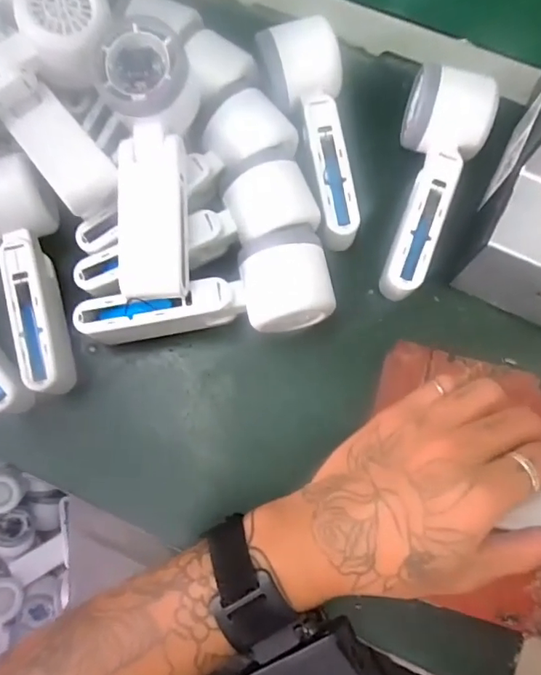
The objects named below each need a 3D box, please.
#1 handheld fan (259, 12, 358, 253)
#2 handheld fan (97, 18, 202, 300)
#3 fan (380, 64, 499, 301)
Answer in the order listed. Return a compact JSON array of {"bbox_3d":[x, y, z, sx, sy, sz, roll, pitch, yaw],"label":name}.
[{"bbox_3d":[0.027,-0.143,0.370,0.058,0.055,0.155,-5,76,0],"label":"handheld fan"},{"bbox_3d":[-0.075,-0.108,0.335,0.048,0.047,0.163,0,93,1],"label":"handheld fan"},{"bbox_3d":[0.112,-0.105,0.351,0.056,0.044,0.159,13,77,4],"label":"fan"}]

